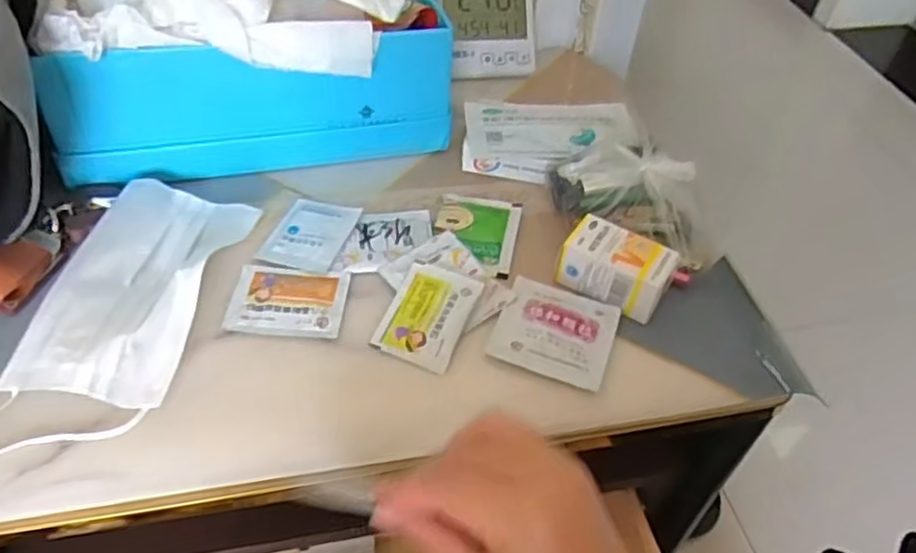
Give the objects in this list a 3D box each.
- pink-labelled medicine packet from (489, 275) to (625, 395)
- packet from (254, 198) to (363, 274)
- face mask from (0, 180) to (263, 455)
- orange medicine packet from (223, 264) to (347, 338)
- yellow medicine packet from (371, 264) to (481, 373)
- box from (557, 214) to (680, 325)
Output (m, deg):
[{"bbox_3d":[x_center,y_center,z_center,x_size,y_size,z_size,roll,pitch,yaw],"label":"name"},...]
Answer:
[{"bbox_3d":[0.060,0.033,0.427,0.069,0.004,0.071,19,48,12],"label":"pink-labelled medicine packet"},{"bbox_3d":[-0.100,-0.030,0.474,0.052,0.006,0.067,14,47,8],"label":"packet"},{"bbox_3d":[-0.196,0.015,0.409,0.084,0.023,0.205,9,47,3],"label":"face mask"},{"bbox_3d":[-0.105,0.013,0.430,0.069,0.004,0.051,4,47,-2],"label":"orange medicine packet"},{"bbox_3d":[-0.018,0.022,0.425,0.049,0.006,0.069,19,48,12],"label":"yellow medicine packet"},{"bbox_3d":[0.103,-0.006,0.448,0.066,0.032,0.038,28,51,20],"label":"box"}]

